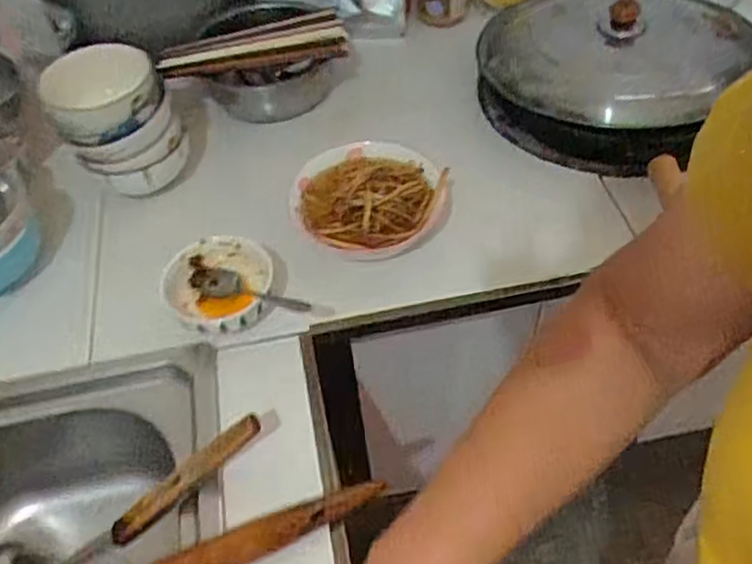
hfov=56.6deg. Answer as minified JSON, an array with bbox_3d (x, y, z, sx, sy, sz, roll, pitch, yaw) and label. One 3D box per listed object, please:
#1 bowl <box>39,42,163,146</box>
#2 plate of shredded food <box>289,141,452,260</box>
[{"bbox_3d":[-0.306,-0.208,0.777,0.126,0.061,0.102,-9,51,-4],"label":"bowl"},{"bbox_3d":[-0.007,-0.093,0.788,0.172,0.036,0.147,-15,52,-8],"label":"plate of shredded food"}]

